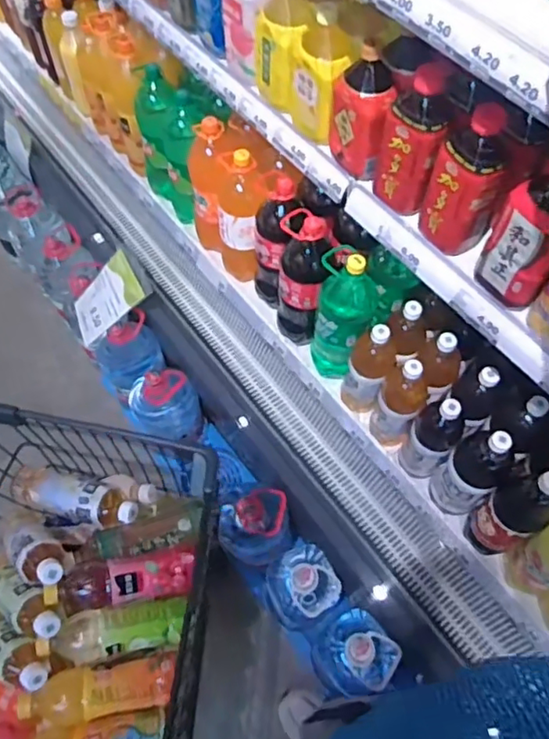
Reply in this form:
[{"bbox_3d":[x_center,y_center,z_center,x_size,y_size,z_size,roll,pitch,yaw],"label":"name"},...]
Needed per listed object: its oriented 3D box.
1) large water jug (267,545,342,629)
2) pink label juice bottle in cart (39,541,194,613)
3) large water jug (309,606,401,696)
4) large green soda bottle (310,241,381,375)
[{"bbox_3d":[0.055,0.457,1.234,0.136,0.282,0.135,0,61,0],"label":"large water jug"},{"bbox_3d":[-0.209,0.292,0.815,0.211,0.054,0.073,-6,60,-21],"label":"pink label juice bottle in cart"},{"bbox_3d":[0.148,0.565,1.169,0.126,0.255,0.148,-34,66,-17],"label":"large water jug"},{"bbox_3d":[0.130,-0.096,1.097,0.107,0.315,0.111,0,61,0],"label":"large green soda bottle"}]

